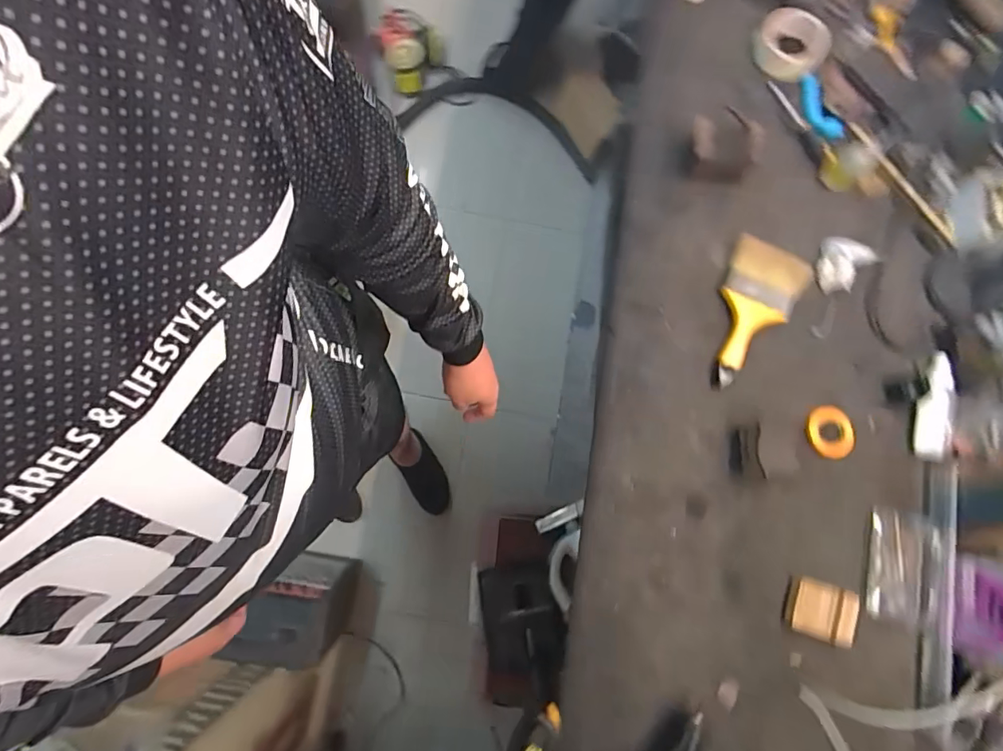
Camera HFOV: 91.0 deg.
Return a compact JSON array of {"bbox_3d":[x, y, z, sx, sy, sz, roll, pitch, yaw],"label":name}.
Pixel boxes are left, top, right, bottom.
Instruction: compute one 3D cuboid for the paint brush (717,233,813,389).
[{"bbox_3d":[0.357,-0.091,0.718,0.108,0.026,0.211,30,81,7],"label":"paint brush"}]

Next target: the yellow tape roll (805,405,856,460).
[{"bbox_3d":[0.467,0.080,0.695,0.075,0.007,0.073,0,79,1],"label":"yellow tape roll"}]

